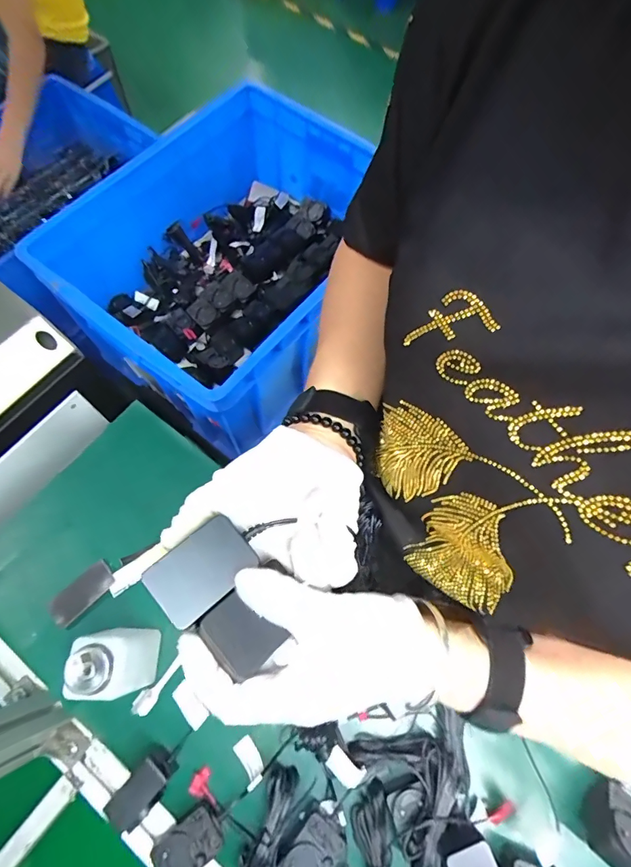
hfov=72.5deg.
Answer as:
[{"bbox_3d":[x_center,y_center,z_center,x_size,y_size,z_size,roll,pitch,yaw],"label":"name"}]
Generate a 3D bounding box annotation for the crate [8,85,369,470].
[{"bbox_3d":[-0.131,-0.294,0.794,0.453,0.277,0.541,43,73,13],"label":"crate"}]

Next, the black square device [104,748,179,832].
[{"bbox_3d":[-0.164,0.336,0.409,0.033,0.035,0.056,37,72,12],"label":"black square device"}]

